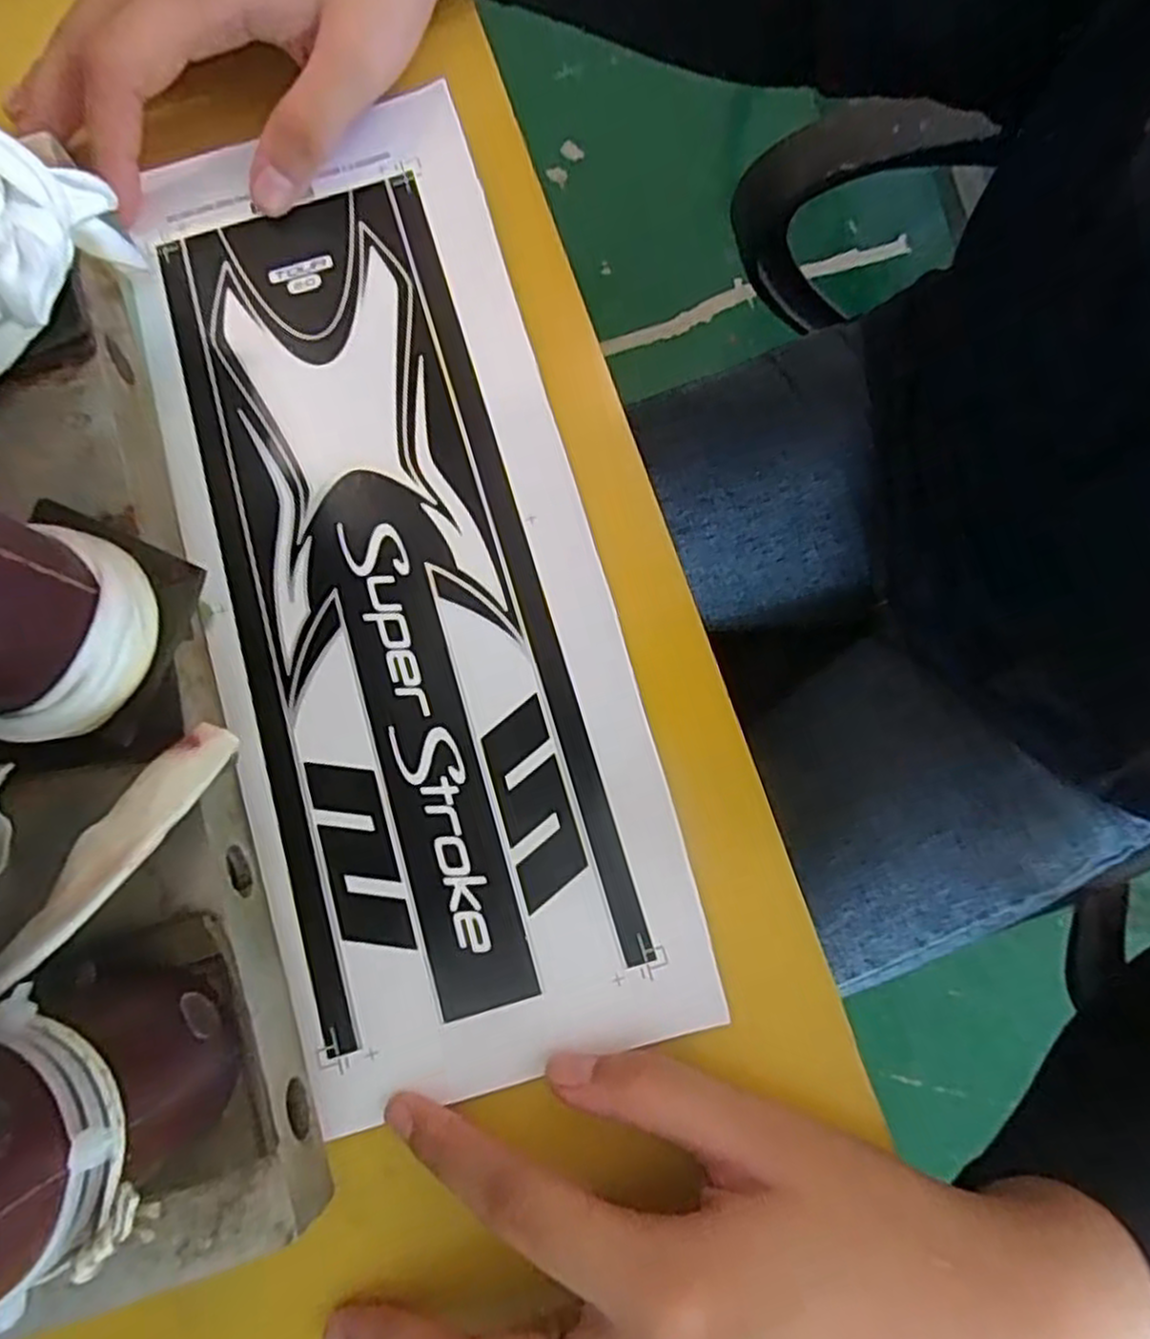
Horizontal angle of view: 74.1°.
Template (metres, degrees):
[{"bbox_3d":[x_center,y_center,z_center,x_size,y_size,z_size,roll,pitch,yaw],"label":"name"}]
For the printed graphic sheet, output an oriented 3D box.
[{"bbox_3d":[-0.056,-0.033,0.240,0.119,0.011,0.303,-17,80,-2],"label":"printed graphic sheet"}]

